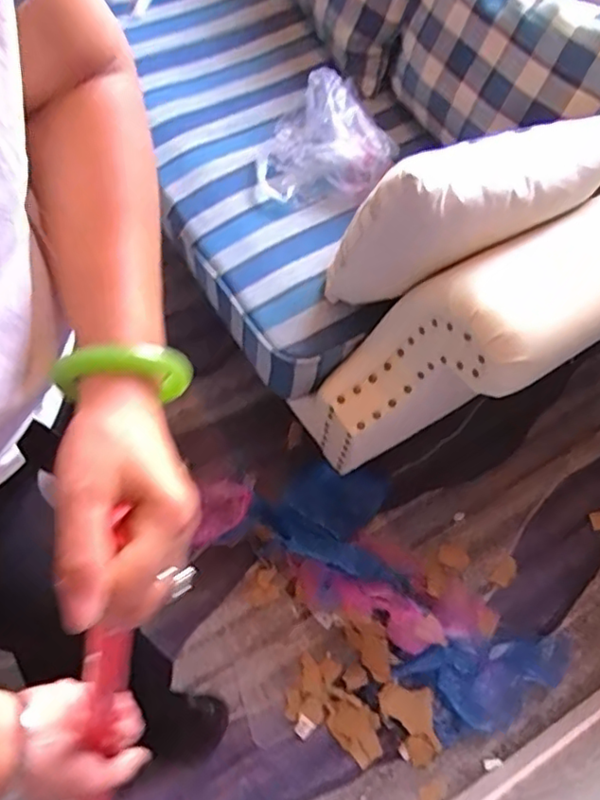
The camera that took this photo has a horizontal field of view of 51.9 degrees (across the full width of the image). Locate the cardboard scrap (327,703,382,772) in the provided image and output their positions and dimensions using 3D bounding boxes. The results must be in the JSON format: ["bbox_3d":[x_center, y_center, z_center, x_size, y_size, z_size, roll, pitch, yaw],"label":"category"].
[{"bbox_3d":[0.108,0.615,1.151,0.108,0.019,0.081,42,69,18],"label":"cardboard scrap"}]

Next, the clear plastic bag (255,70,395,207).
[{"bbox_3d":[0.050,-0.482,1.140,0.246,0.107,0.270,9,66,1],"label":"clear plastic bag"}]

